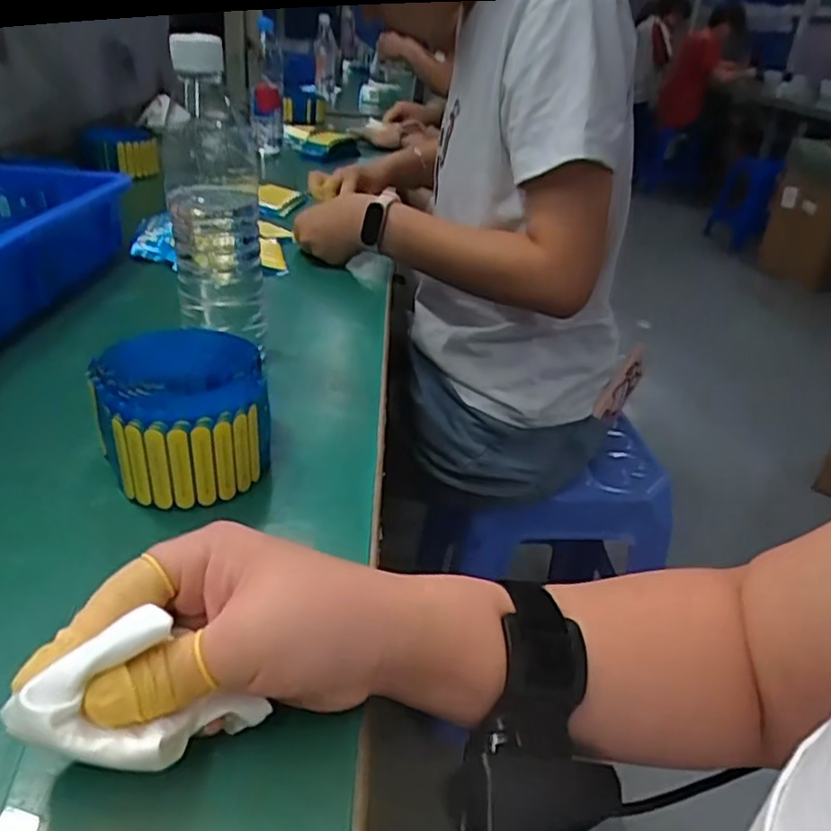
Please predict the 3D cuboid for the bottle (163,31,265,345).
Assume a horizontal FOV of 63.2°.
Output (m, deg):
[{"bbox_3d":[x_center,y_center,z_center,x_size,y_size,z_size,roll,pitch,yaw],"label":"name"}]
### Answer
[{"bbox_3d":[-0.143,-0.147,0.480,0.061,0.206,0.066,-6,32,-18],"label":"bottle"}]

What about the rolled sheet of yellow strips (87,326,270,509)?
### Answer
[{"bbox_3d":[-0.140,-0.002,0.410,0.095,0.058,0.121,-4,32,-14],"label":"rolled sheet of yellow strips"}]

